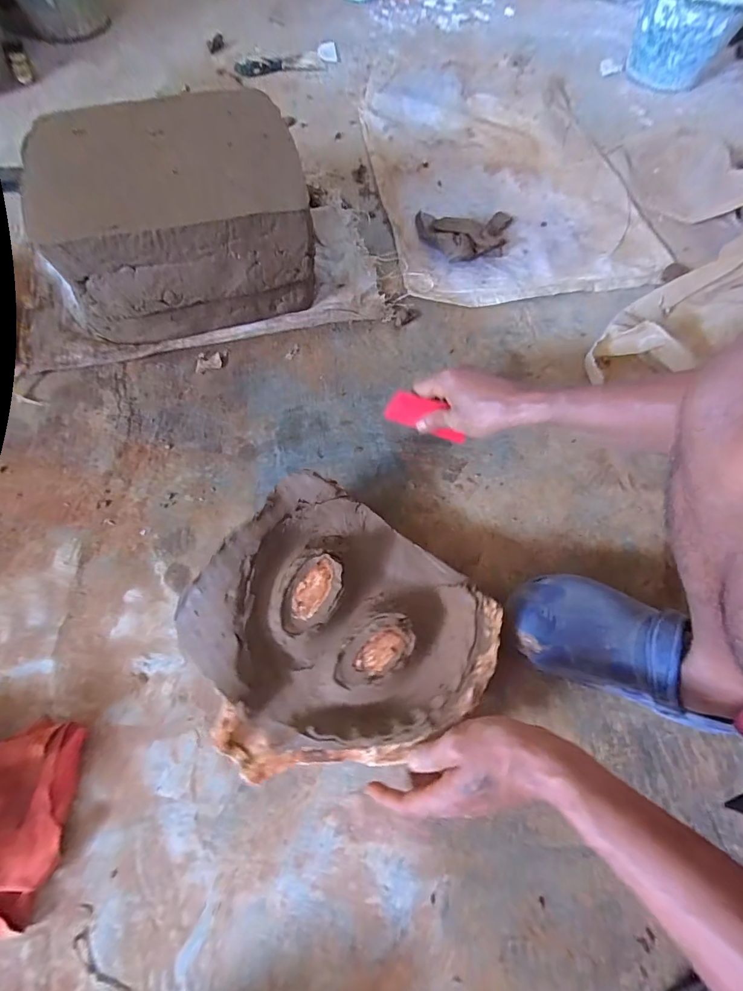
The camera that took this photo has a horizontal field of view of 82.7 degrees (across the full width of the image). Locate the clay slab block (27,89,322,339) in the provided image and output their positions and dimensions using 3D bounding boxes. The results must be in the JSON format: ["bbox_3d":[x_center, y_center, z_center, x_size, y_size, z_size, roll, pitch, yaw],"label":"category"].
[{"bbox_3d":[-0.250,-0.359,0.577,0.310,0.192,0.227,-17,69,-10],"label":"clay slab block"}]

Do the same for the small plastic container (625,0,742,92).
[{"bbox_3d":[0.682,-1.012,0.905,0.230,0.179,0.246,34,69,11],"label":"small plastic container"}]

